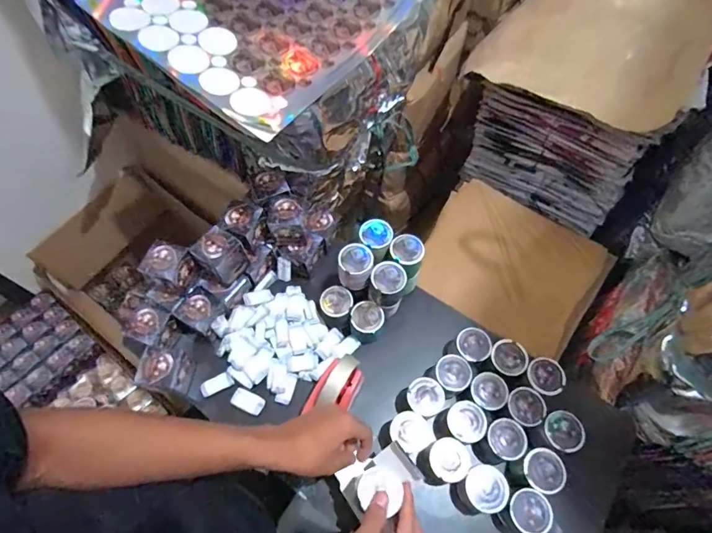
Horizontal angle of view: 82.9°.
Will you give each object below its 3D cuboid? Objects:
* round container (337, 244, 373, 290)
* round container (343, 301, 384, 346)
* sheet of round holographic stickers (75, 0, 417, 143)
[{"bbox_3d":[-0.001,0.004,0.673,0.053,0.070,0.062,3,61,1],"label":"round container"},{"bbox_3d":[0.015,0.103,0.699,0.062,0.074,0.053,-37,68,-19],"label":"round container"},{"bbox_3d":[-0.103,-0.417,0.585,0.319,0.069,0.451,36,70,6],"label":"sheet of round holographic stickers"}]

